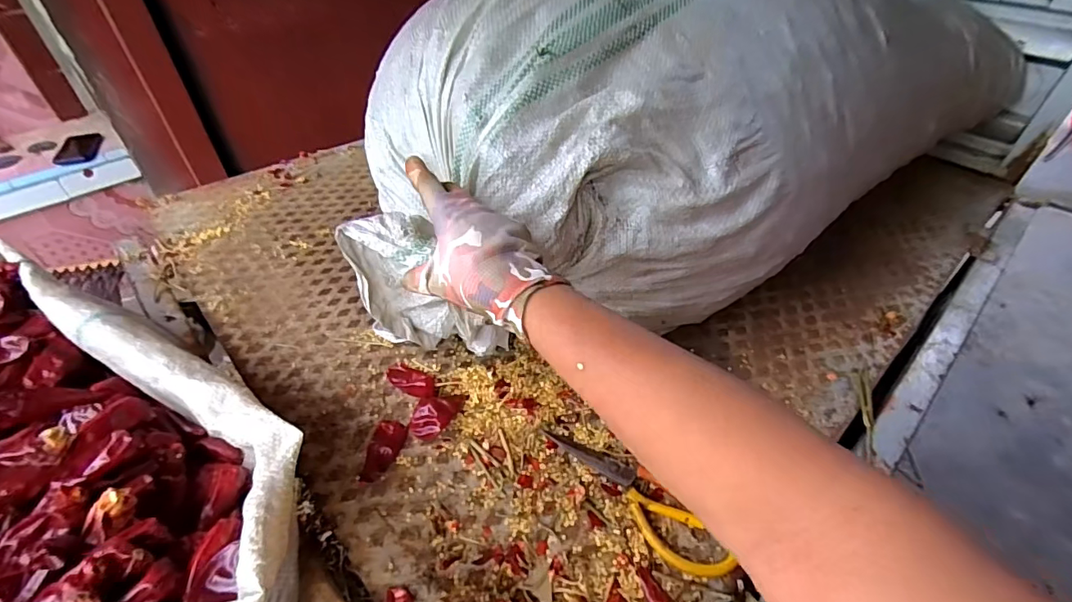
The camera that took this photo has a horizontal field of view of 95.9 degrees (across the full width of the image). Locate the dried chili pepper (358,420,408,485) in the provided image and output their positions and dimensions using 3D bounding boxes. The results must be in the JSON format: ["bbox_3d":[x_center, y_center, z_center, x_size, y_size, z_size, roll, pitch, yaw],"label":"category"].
[{"bbox_3d":[-0.141,0.139,0.450,0.027,0.012,0.061,8,45,6],"label":"dried chili pepper"}]

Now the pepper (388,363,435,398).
[{"bbox_3d":[-0.129,0.083,0.507,0.063,0.013,0.027,19,46,34],"label":"pepper"}]

